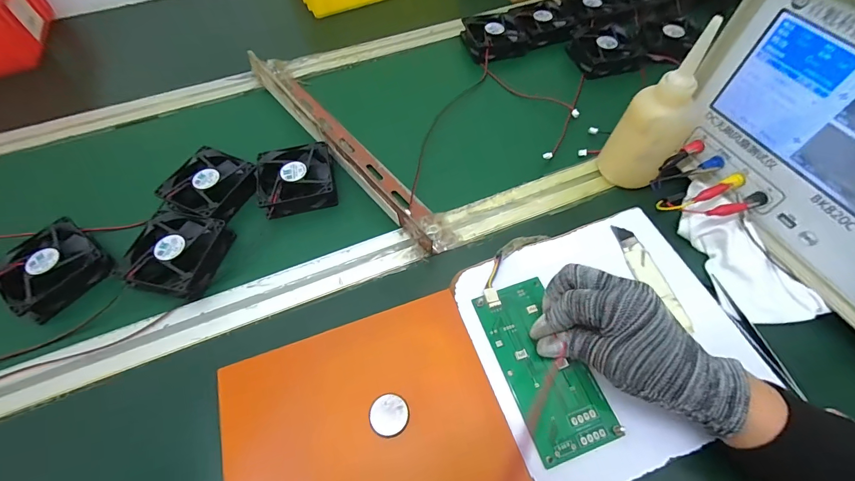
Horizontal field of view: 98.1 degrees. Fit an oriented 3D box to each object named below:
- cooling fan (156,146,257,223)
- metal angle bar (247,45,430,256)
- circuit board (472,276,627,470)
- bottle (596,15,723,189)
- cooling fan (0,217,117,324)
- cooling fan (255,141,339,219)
[{"bbox_3d":[-0.242,-0.061,0.415,0.078,0.026,0.081,19,62,15],"label":"cooling fan"},{"bbox_3d":[-0.108,-0.124,0.445,0.048,0.030,0.381,-36,63,-17],"label":"metal angle bar"},{"bbox_3d":[0.091,0.097,0.298,0.065,0.006,0.134,-21,62,-11],"label":"circuit board"},{"bbox_3d":[0.226,-0.121,0.360,0.062,0.147,0.067,38,69,23],"label":"bottle"},{"bbox_3d":[-0.368,0.027,0.365,0.079,0.029,0.079,33,66,21],"label":"cooling fan"},{"bbox_3d":[-0.147,-0.071,0.416,0.080,0.021,0.079,-14,59,-4],"label":"cooling fan"}]

